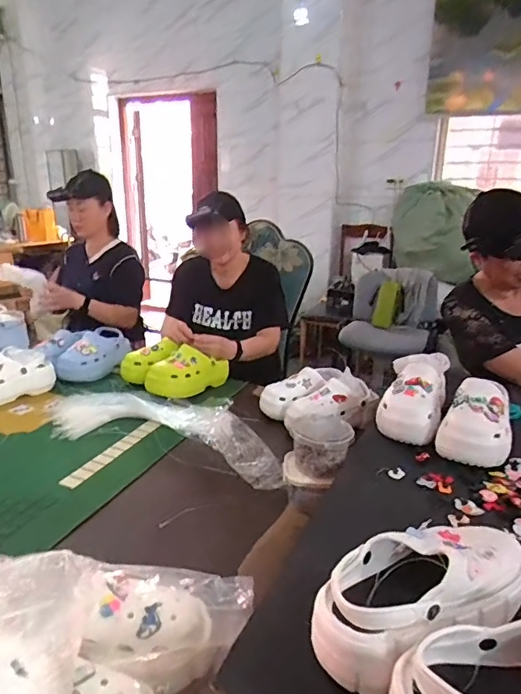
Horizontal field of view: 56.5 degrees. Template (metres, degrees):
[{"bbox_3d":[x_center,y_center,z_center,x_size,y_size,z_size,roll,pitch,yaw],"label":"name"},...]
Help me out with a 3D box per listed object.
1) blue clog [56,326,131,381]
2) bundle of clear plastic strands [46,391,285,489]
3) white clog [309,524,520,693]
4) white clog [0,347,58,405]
[{"bbox_3d":[-0.483,0.023,1.443,0.093,0.105,0.236,10,20,25],"label":"blue clog"},{"bbox_3d":[-0.215,0.190,1.126,0.634,0.048,0.264,8,19,20],"label":"bundle of clear plastic strands"},{"bbox_3d":[0.167,0.242,0.499,0.245,0.086,0.102,-8,20,-26],"label":"white clog"},{"bbox_3d":[-0.659,0.076,1.245,0.097,0.111,0.255,17,24,40],"label":"white clog"}]

